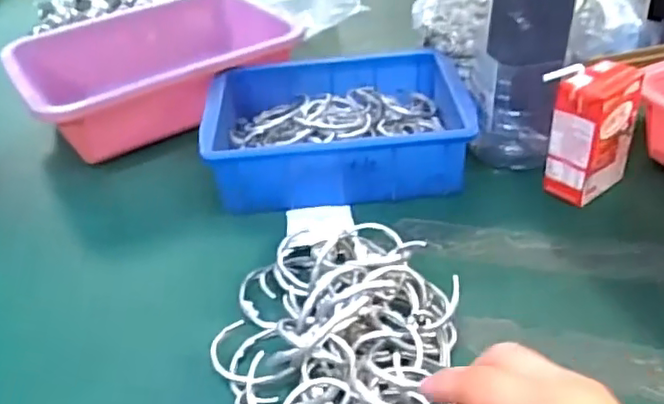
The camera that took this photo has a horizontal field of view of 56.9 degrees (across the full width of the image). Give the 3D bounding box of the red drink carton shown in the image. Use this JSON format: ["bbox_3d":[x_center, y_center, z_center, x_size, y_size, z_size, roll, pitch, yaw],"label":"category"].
[{"bbox_3d":[0.223,-0.060,0.528,0.070,0.108,0.044,-25,42,-25],"label":"red drink carton"}]

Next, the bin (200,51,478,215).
[{"bbox_3d":[0.005,-0.075,0.608,0.233,0.071,0.167,-3,38,2],"label":"bin"}]

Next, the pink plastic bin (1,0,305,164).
[{"bbox_3d":[-0.205,-0.158,0.733,0.302,0.081,0.250,-23,42,-23],"label":"pink plastic bin"}]

